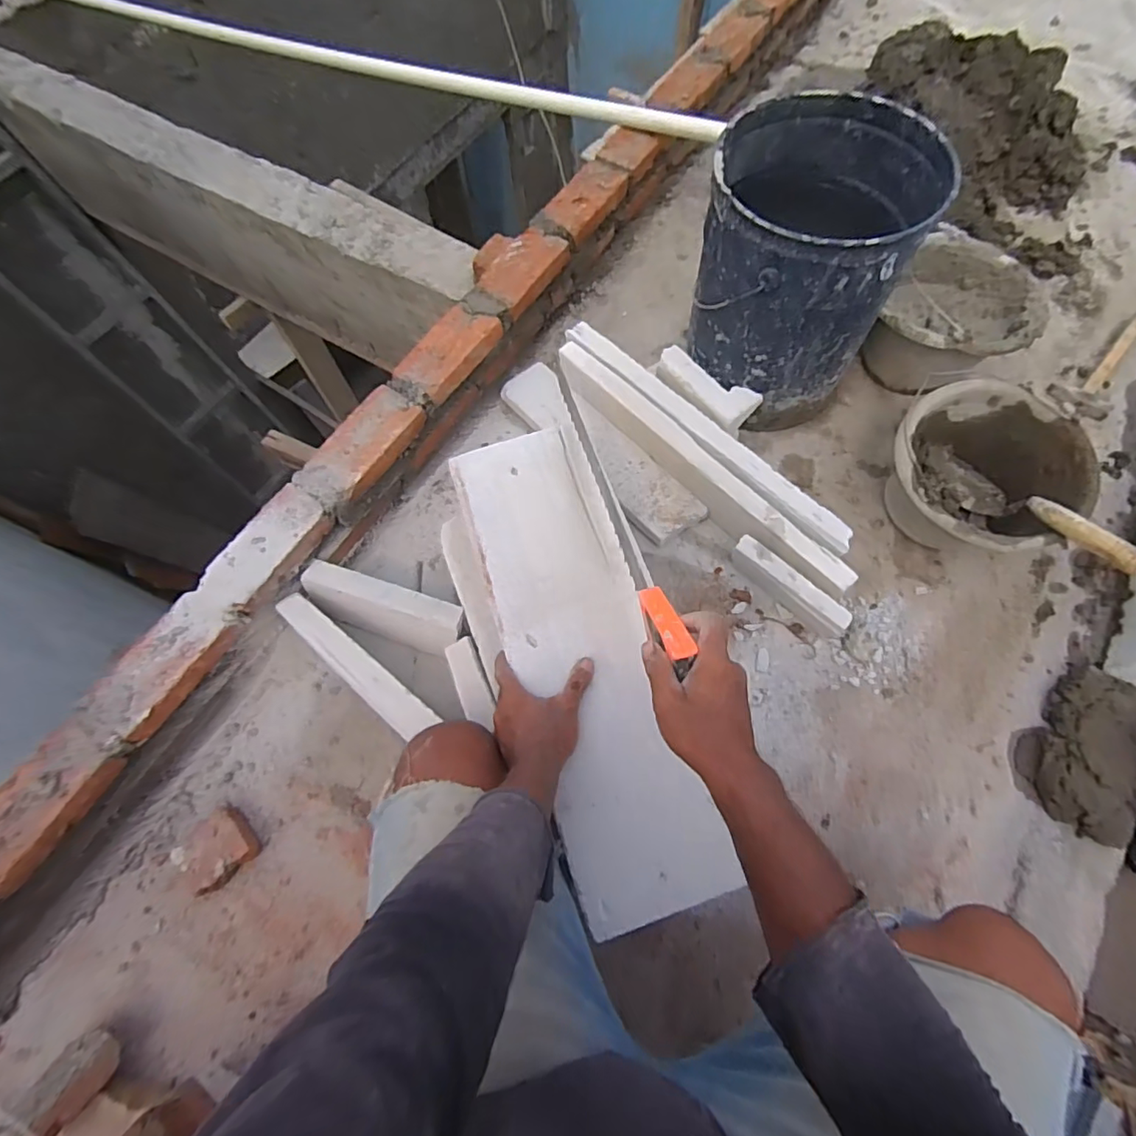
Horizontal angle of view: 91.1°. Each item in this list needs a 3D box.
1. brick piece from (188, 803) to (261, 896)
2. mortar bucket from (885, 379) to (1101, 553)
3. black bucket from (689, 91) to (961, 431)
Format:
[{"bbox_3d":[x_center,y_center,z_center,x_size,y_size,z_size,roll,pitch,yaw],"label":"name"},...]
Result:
[{"bbox_3d":[-0.483,0.387,0.766,0.084,0.042,0.096,41,76,17],"label":"brick piece"},{"bbox_3d":[0.587,-0.120,0.836,0.239,0.176,0.241,-1,68,3],"label":"mortar bucket"},{"bbox_3d":[0.349,-0.449,0.861,0.284,0.346,0.290,-1,67,2],"label":"black bucket"}]

